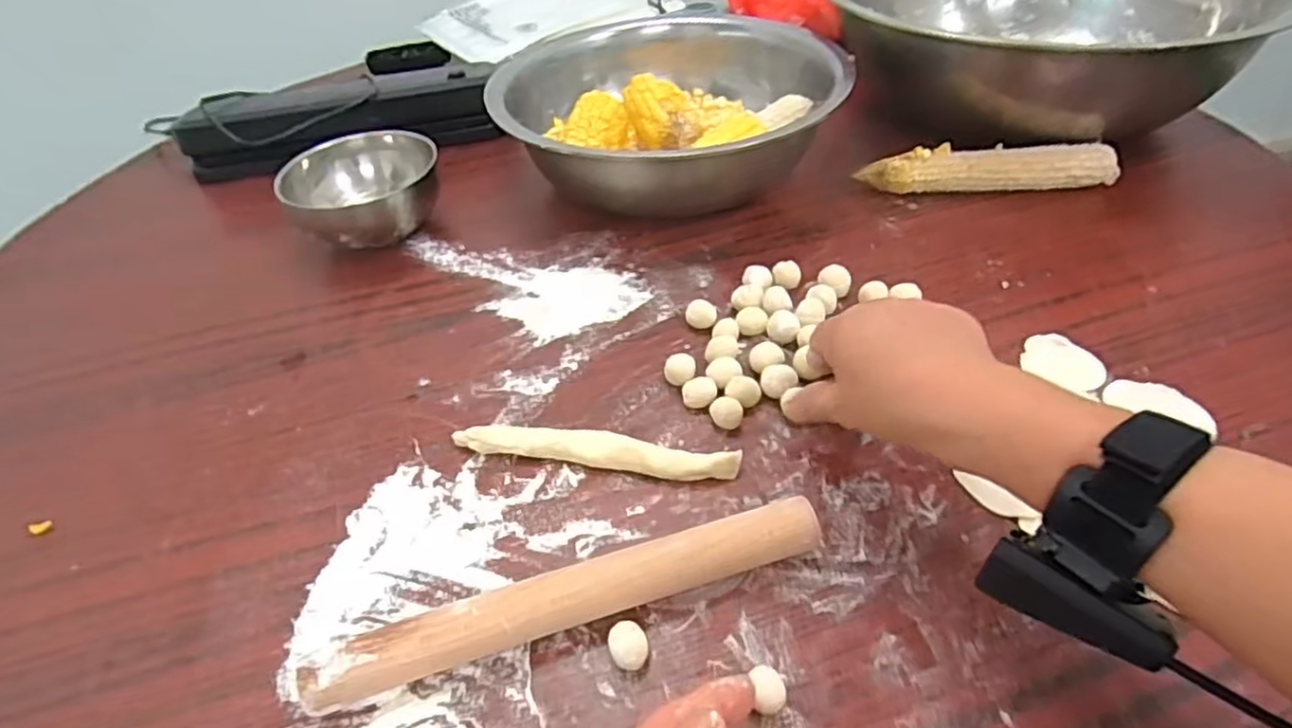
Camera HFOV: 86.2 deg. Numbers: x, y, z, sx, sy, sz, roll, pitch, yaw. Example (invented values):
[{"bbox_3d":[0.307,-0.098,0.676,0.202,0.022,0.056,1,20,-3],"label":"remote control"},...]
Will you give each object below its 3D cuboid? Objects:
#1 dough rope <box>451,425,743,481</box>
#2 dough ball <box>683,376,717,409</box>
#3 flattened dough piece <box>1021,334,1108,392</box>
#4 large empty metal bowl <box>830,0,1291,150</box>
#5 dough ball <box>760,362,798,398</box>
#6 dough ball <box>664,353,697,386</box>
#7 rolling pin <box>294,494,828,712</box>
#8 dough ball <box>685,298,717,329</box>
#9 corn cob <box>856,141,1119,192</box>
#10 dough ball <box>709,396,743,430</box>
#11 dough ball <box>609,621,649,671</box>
[{"bbox_3d":[-0.031,0.053,0.415,0.170,0.015,0.019,6,44,12],"label":"dough rope"},{"bbox_3d":[0.035,0.019,0.444,0.021,0.013,0.020,-3,43,3],"label":"dough ball"},{"bbox_3d":[0.271,-0.002,0.447,0.048,0.006,0.039,25,51,29],"label":"flattened dough piece"},{"bbox_3d":[0.390,-0.331,0.689,0.382,0.133,0.315,-14,43,-10],"label":"large empty metal bowl"},{"bbox_3d":[0.085,0.013,0.441,0.022,0.016,0.021,-3,43,3],"label":"dough ball"},{"bbox_3d":[0.023,0.006,0.455,0.021,0.018,0.019,-2,43,3],"label":"dough ball"},{"bbox_3d":[-0.033,0.117,0.339,0.248,0.031,0.025,-15,43,-10],"label":"rolling pin"},{"bbox_3d":[0.040,-0.034,0.495,0.022,0.016,0.019,1,43,7],"label":"dough ball"},{"bbox_3d":[0.295,-0.169,0.597,0.211,0.034,0.034,-2,43,3],"label":"corn cob"},{"bbox_3d":[0.052,0.033,0.449,0.021,0.016,0.018,-2,43,3],"label":"dough ball"},{"bbox_3d":[-0.008,0.136,0.329,0.018,0.014,0.021,-10,43,-5],"label":"dough ball"}]

